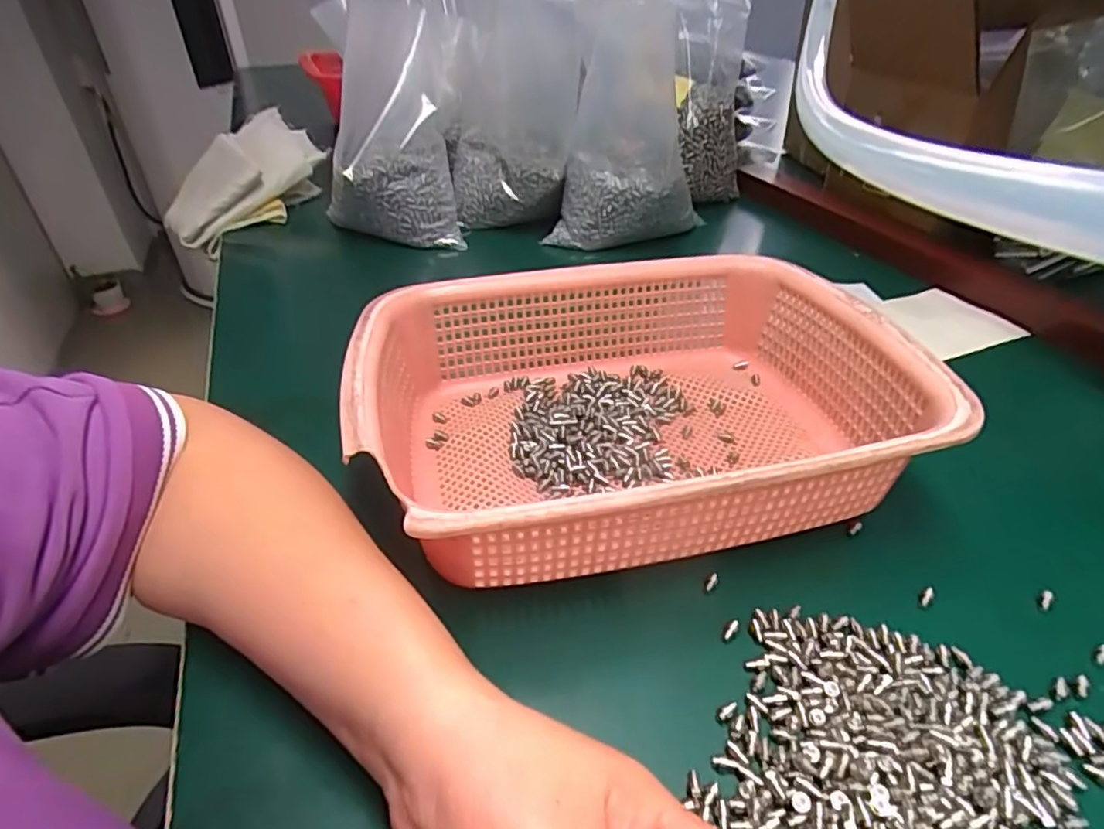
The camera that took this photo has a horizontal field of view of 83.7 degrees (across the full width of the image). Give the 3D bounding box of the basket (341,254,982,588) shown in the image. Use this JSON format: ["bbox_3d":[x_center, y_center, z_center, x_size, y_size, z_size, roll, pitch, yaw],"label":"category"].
[{"bbox_3d":[0.043,-0.008,0.352,0.295,0.074,0.220,-7,38,-10],"label":"basket"}]

